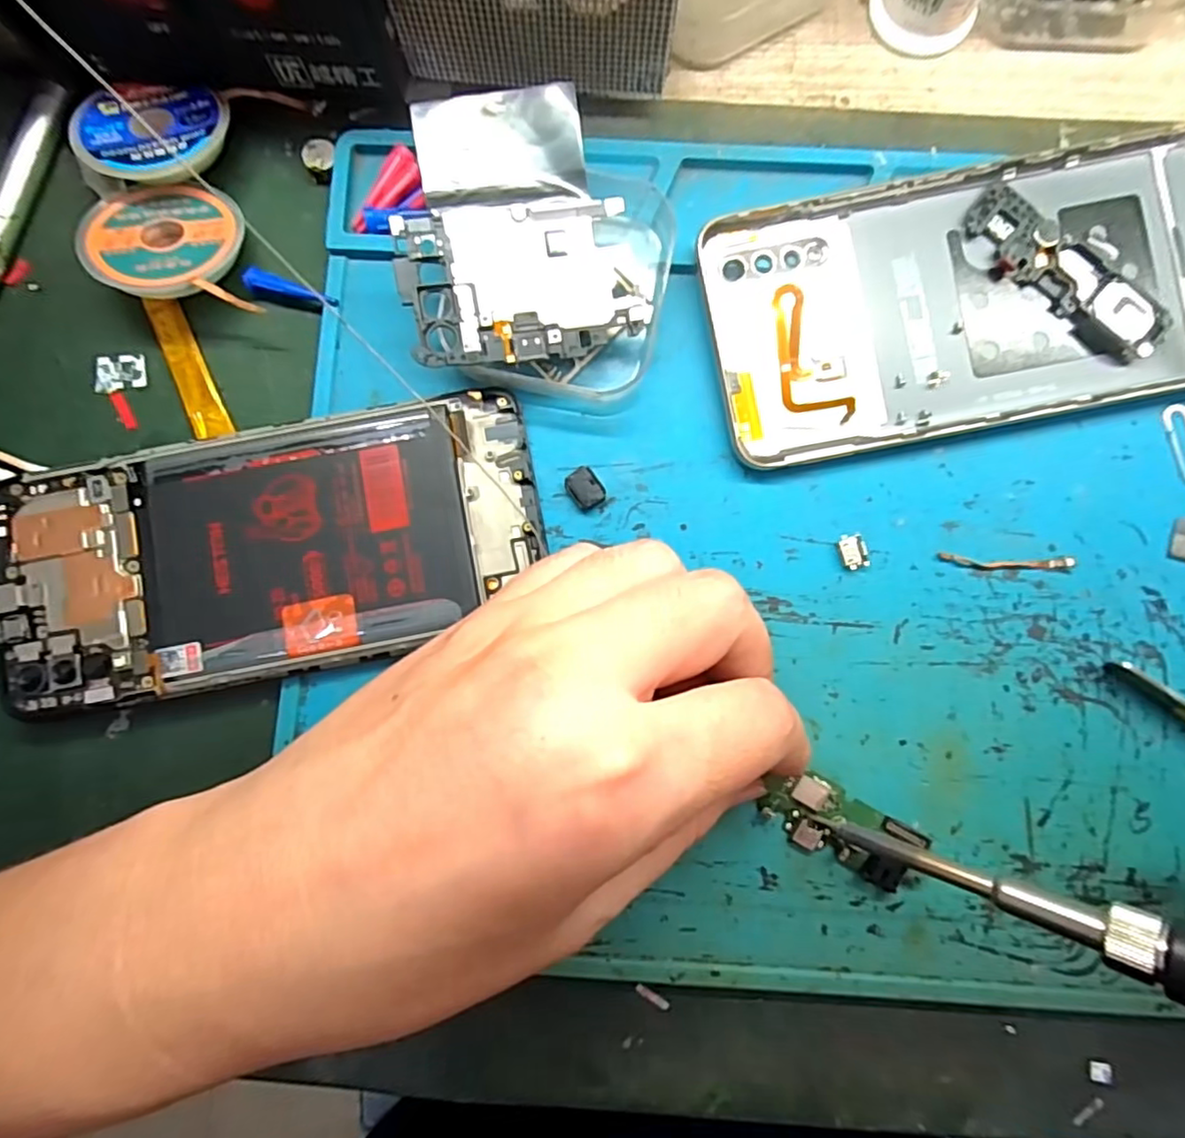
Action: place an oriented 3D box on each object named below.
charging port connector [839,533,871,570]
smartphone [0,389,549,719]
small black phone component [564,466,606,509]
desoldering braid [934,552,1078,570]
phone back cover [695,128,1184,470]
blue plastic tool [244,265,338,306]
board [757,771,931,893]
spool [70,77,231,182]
[{"bbox_3d":[0.077,-0.005,0.183,0.008,0.004,0.010,-8,85,0],"label":"charging port connector"},{"bbox_3d":[-0.094,-0.005,0.183,0.155,0.011,0.070,-11,85,0],"label":"smartphone"},{"bbox_3d":[-0.002,-0.024,0.186,0.009,0.004,0.012,-34,85,-2],"label":"small black phone component"},{"bbox_3d":[0.122,-0.002,0.181,0.038,0.004,0.004,2,85,1],"label":"desoldering braid"},{"bbox_3d":[0.117,-0.080,0.184,0.161,0.013,0.074,-11,85,0],"label":"phone back cover"},{"bbox_3d":[-0.094,-0.086,0.193,0.029,0.004,0.007,18,86,2],"label":"blue plastic tool"},{"bbox_3d":[0.070,0.073,0.175,0.043,0.004,0.020,27,86,6],"label":"board"},{"bbox_3d":[-0.135,-0.134,0.189,0.043,0.010,0.036,6,85,1],"label":"spool"}]

